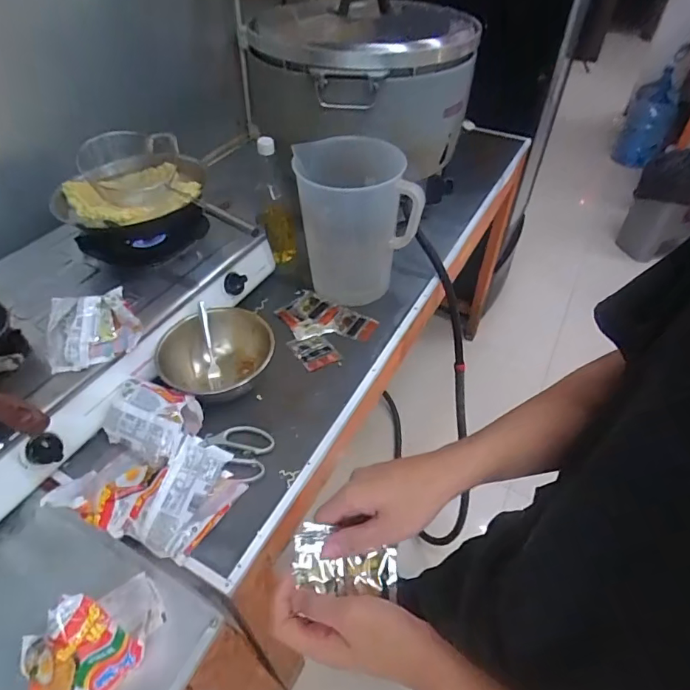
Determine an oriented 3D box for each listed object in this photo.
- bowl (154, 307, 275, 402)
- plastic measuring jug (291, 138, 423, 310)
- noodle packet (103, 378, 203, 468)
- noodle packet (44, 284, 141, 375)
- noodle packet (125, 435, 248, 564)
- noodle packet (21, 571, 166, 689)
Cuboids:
[{"bbox_3d":[-0.217,0.022,0.809,0.184,0.080,0.182,0,47,0],"label":"bowl"},{"bbox_3d":[0.016,-0.228,0.919,0.196,0.281,0.182,-8,47,-8],"label":"plastic measuring jug"},{"bbox_3d":[-0.298,0.114,0.721,0.144,0.050,0.104,18,49,16],"label":"noodle packet"},{"bbox_3d":[-0.405,-0.034,0.755,0.133,0.047,0.155,-20,50,-18],"label":"noodle packet"},{"bbox_3d":[-0.223,0.208,0.646,0.110,0.073,0.145,23,51,21],"label":"noodle packet"},{"bbox_3d":[-0.290,0.327,0.518,0.162,0.095,0.106,-30,54,-26],"label":"noodle packet"}]

